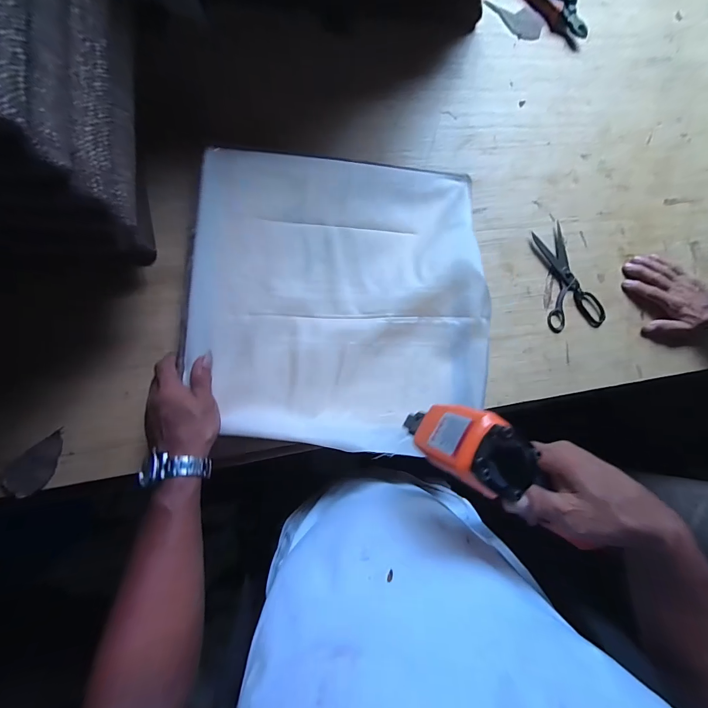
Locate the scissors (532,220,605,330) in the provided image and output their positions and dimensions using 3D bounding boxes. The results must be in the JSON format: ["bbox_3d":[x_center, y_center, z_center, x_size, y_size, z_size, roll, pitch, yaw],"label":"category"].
[{"bbox_3d":[0.366,-0.131,0.582,0.099,0.008,0.177,-9,85,-9],"label":"scissors"}]

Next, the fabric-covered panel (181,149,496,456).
[{"bbox_3d":[-0.010,-0.075,0.474,0.408,0.035,0.392,6,85,-6],"label":"fabric-covered panel"}]

